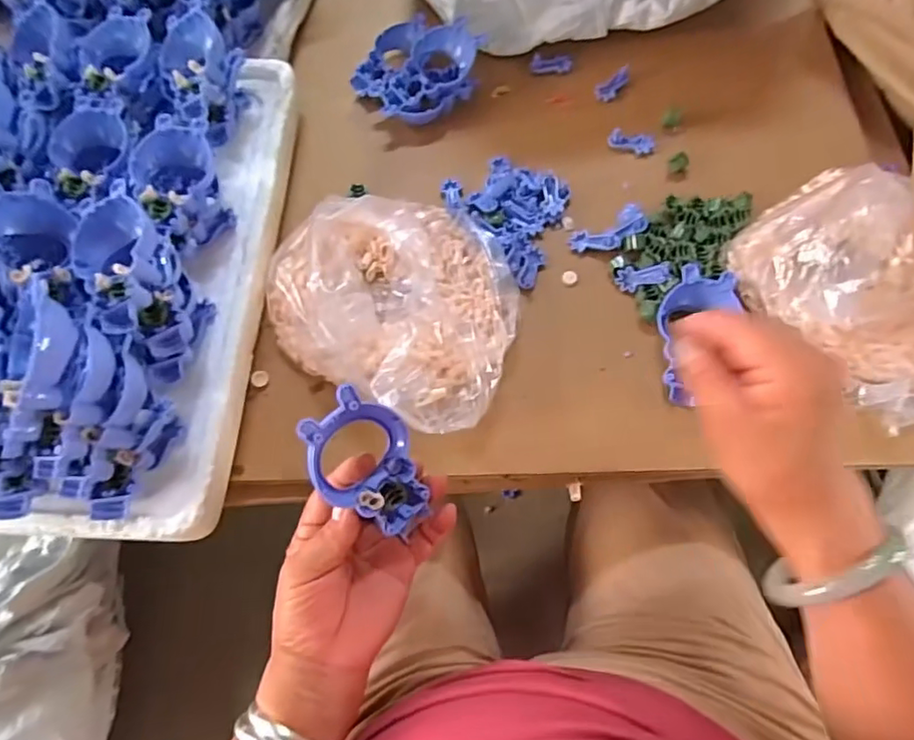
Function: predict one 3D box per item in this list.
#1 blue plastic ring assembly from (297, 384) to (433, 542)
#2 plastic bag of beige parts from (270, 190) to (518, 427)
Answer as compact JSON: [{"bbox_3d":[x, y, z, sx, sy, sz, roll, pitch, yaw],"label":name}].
[{"bbox_3d":[-0.057,0.056,0.347,0.059,0.096,0.030,-36,27,-32],"label":"blue plastic ring assembly"},{"bbox_3d":[-0.046,-0.067,0.449,0.207,0.084,0.169,30,71,14],"label":"plastic bag of beige parts"}]

